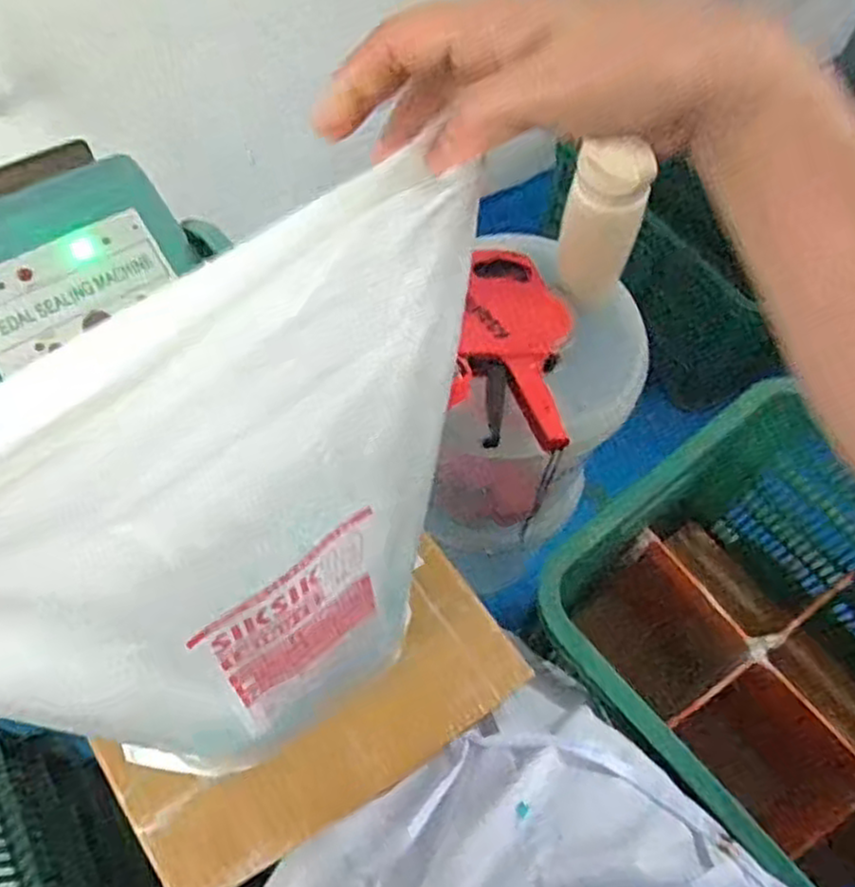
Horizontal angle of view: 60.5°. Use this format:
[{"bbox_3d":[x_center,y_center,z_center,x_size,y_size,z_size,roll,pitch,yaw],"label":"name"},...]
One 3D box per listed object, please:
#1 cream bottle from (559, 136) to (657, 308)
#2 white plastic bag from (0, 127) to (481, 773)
[{"bbox_3d":[0.156,-0.194,0.659,0.070,0.166,0.050,16,61,6],"label":"cream bottle"},{"bbox_3d":[-0.060,0.045,0.302,0.057,0.277,0.218,38,66,17],"label":"white plastic bag"}]

